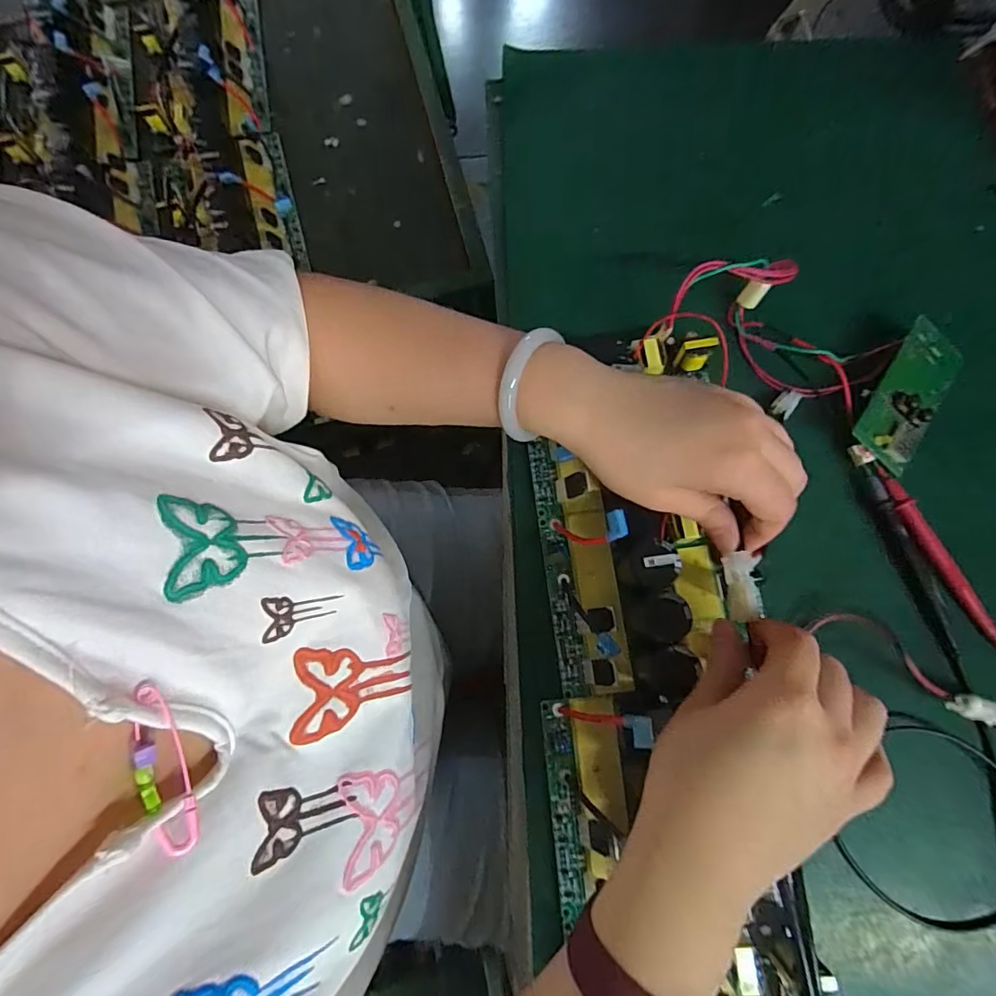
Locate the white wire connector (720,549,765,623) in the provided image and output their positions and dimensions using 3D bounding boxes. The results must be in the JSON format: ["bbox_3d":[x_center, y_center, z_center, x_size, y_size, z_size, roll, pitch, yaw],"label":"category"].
[{"bbox_3d":[0.135,0.050,0.283,0.017,0.008,0.035,-5,84,0],"label":"white wire connector"}]

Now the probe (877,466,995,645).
[{"bbox_3d":[0.292,0.038,0.341,0.016,0.008,0.129,-29,78,-5],"label":"probe"}]

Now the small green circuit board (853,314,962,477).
[{"bbox_3d":[0.286,-0.071,0.355,0.044,0.018,0.103,33,80,9],"label":"small green circuit board"}]

